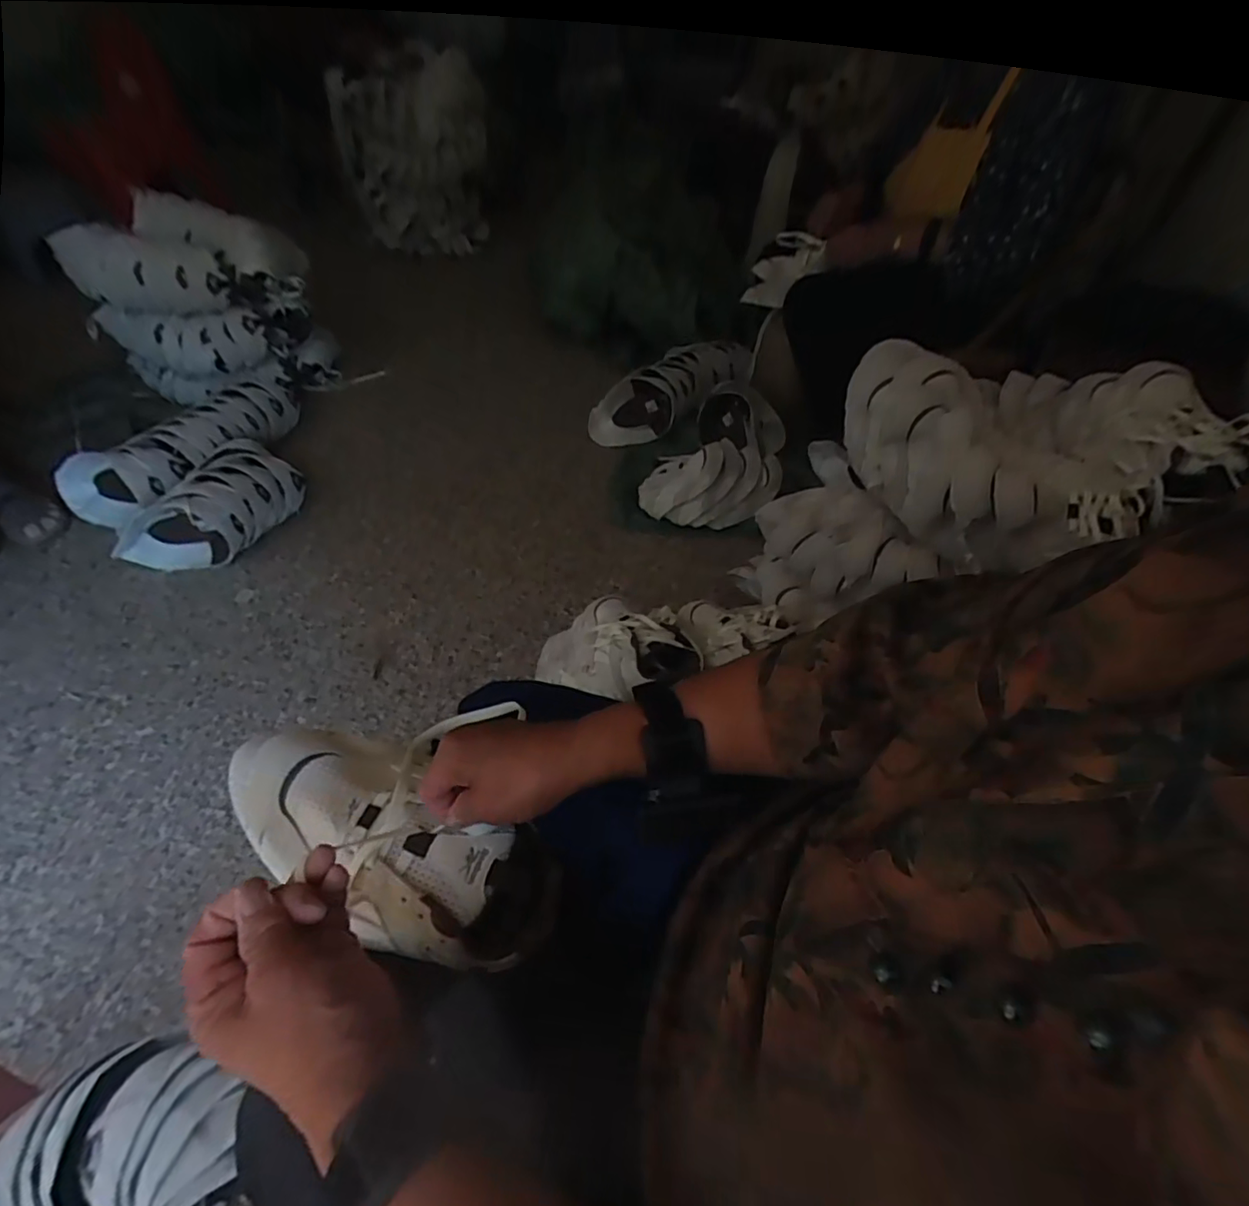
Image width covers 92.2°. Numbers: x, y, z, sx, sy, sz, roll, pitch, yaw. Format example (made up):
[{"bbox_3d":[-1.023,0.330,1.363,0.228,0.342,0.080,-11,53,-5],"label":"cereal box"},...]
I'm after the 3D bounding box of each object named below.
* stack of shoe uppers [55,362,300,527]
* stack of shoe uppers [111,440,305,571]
[{"bbox_3d":[-0.913,-0.363,1.321,0.204,0.128,0.540,26,51,18],"label":"stack of shoe uppers"},{"bbox_3d":[-0.789,-0.183,1.170,0.181,0.133,0.327,28,52,20],"label":"stack of shoe uppers"}]

